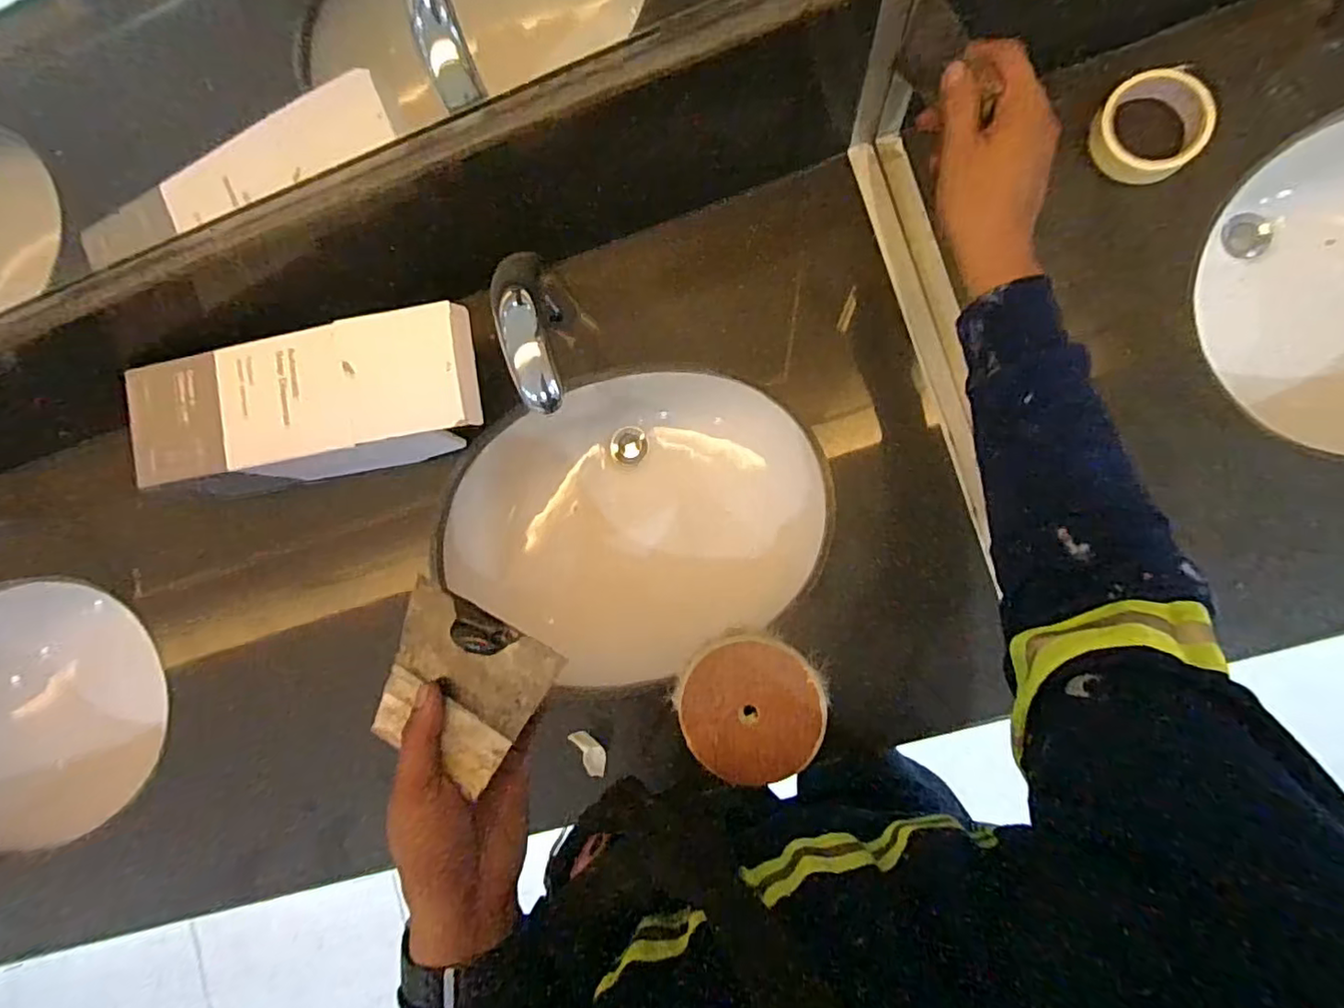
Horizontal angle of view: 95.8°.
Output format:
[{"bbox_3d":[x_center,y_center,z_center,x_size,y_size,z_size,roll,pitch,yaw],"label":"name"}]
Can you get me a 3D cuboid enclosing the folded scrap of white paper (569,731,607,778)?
[{"bbox_3d":[-0.085,0.258,0.632,0.023,0.015,0.056,-26,103,7],"label":"folded scrap of white paper"}]

